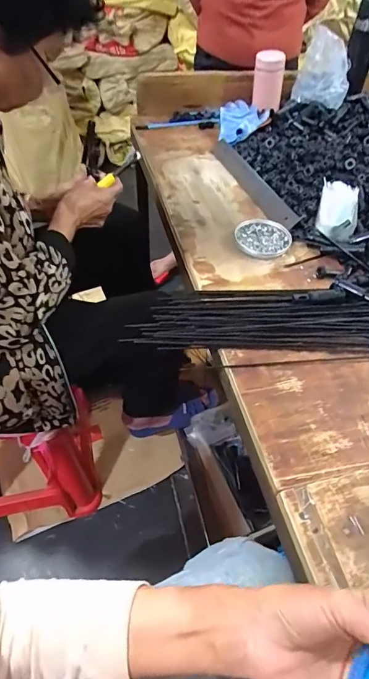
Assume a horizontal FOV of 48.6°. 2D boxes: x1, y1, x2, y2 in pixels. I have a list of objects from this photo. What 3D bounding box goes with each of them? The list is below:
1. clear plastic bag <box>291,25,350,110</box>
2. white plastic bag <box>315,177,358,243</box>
[{"bbox_3d":[0.332,-0.640,0.968,0.117,0.116,0.203,15,50,10],"label":"clear plastic bag"},{"bbox_3d":[0.262,-0.221,0.703,0.064,0.035,0.156,15,50,10],"label":"white plastic bag"}]

